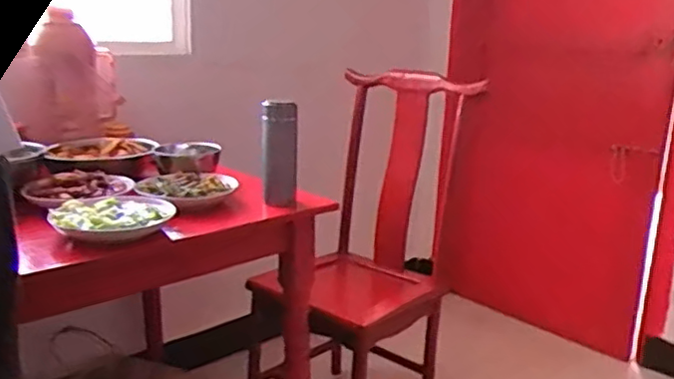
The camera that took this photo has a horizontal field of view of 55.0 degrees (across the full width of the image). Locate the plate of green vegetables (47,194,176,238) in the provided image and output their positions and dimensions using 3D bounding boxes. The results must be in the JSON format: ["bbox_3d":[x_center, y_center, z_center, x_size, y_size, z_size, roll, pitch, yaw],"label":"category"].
[{"bbox_3d":[-0.363,0.043,1.049,0.191,0.034,0.185,-6,13,-22],"label":"plate of green vegetables"}]

